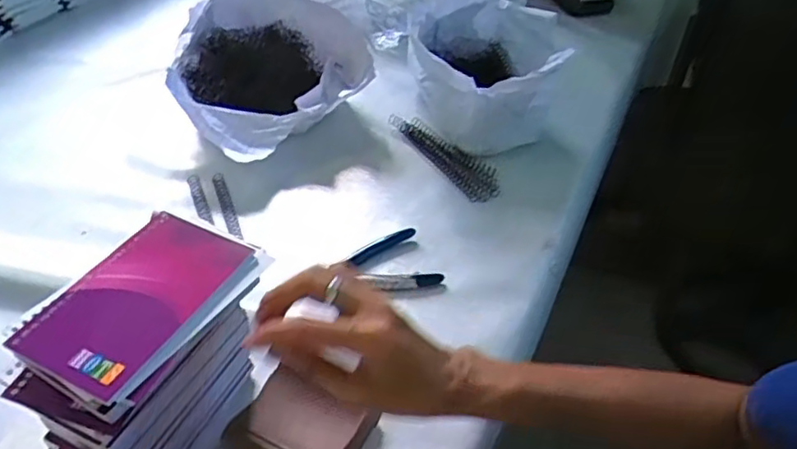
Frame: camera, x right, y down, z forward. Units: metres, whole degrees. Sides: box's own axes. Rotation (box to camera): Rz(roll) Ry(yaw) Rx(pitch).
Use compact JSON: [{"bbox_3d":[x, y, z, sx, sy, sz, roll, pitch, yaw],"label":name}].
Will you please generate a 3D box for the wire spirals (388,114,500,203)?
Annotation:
[{"bbox_3d":[0.056,-0.083,0.713,0.054,0.017,0.166,-23,48,-25],"label":"wire spirals"}]

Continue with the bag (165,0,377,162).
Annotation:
[{"bbox_3d":[-0.145,-0.187,0.724,0.219,0.136,0.249,-3,43,-6],"label":"bag"}]

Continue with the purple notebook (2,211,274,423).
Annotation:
[{"bbox_3d":[-0.156,0.043,0.379,0.090,0.012,0.134,23,47,21],"label":"purple notebook"}]

